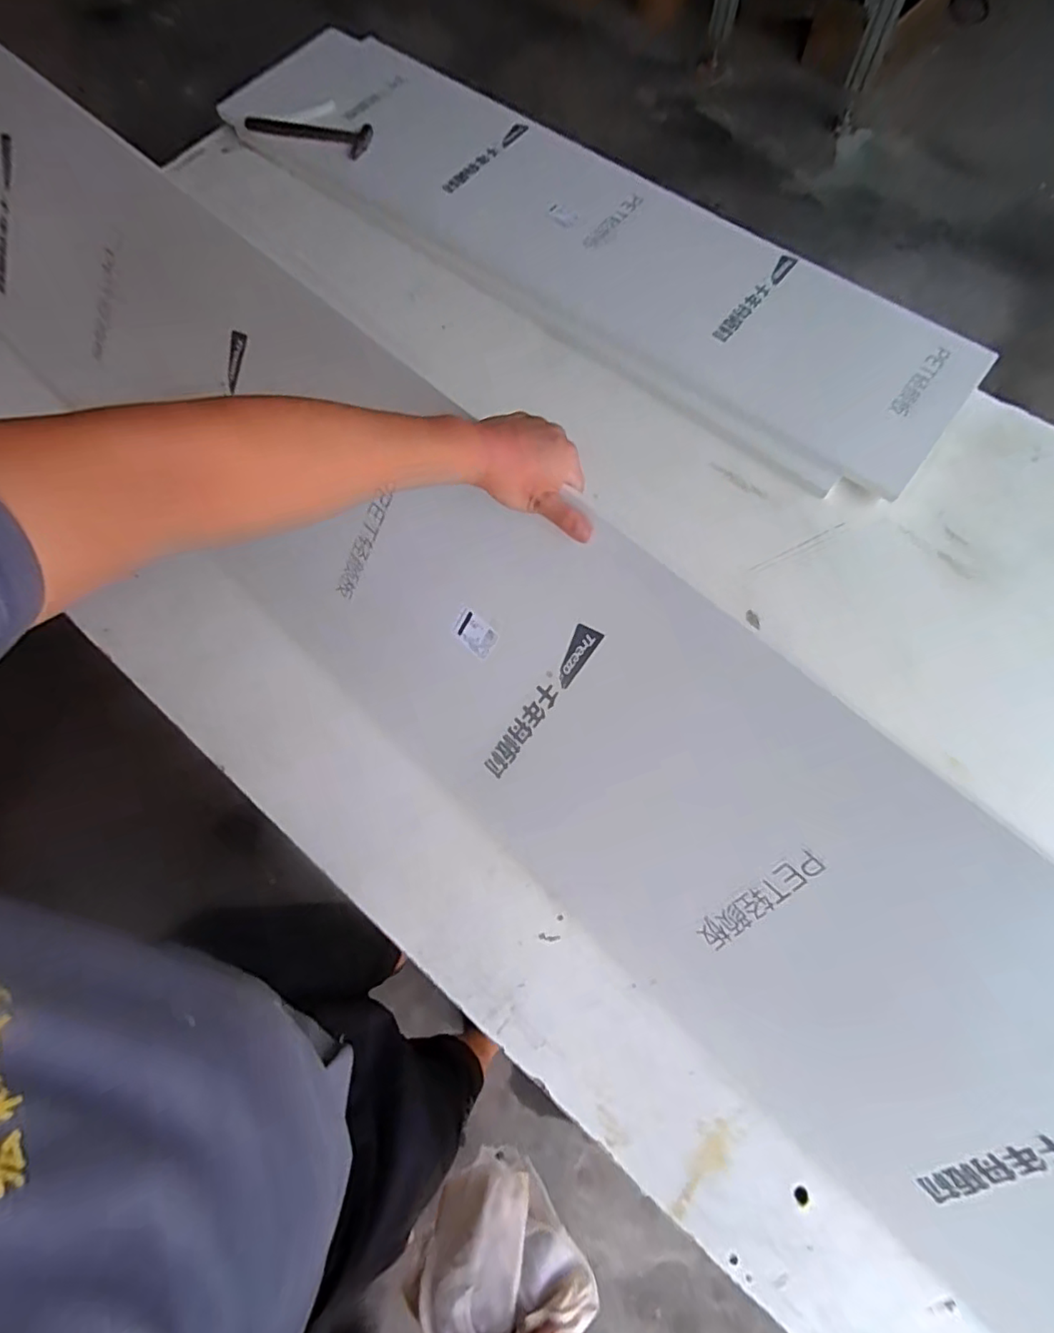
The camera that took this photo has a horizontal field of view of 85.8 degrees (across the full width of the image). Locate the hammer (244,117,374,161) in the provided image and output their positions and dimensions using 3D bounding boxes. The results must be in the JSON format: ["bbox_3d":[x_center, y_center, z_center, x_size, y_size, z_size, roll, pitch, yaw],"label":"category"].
[{"bbox_3d":[-0.397,-0.979,1.041,0.230,0.043,0.072,1,71,2],"label":"hammer"}]

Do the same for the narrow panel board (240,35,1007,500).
[{"bbox_3d":[0.108,-0.710,0.925,1.370,0.042,0.297,33,85,6],"label":"narrow panel board"}]

